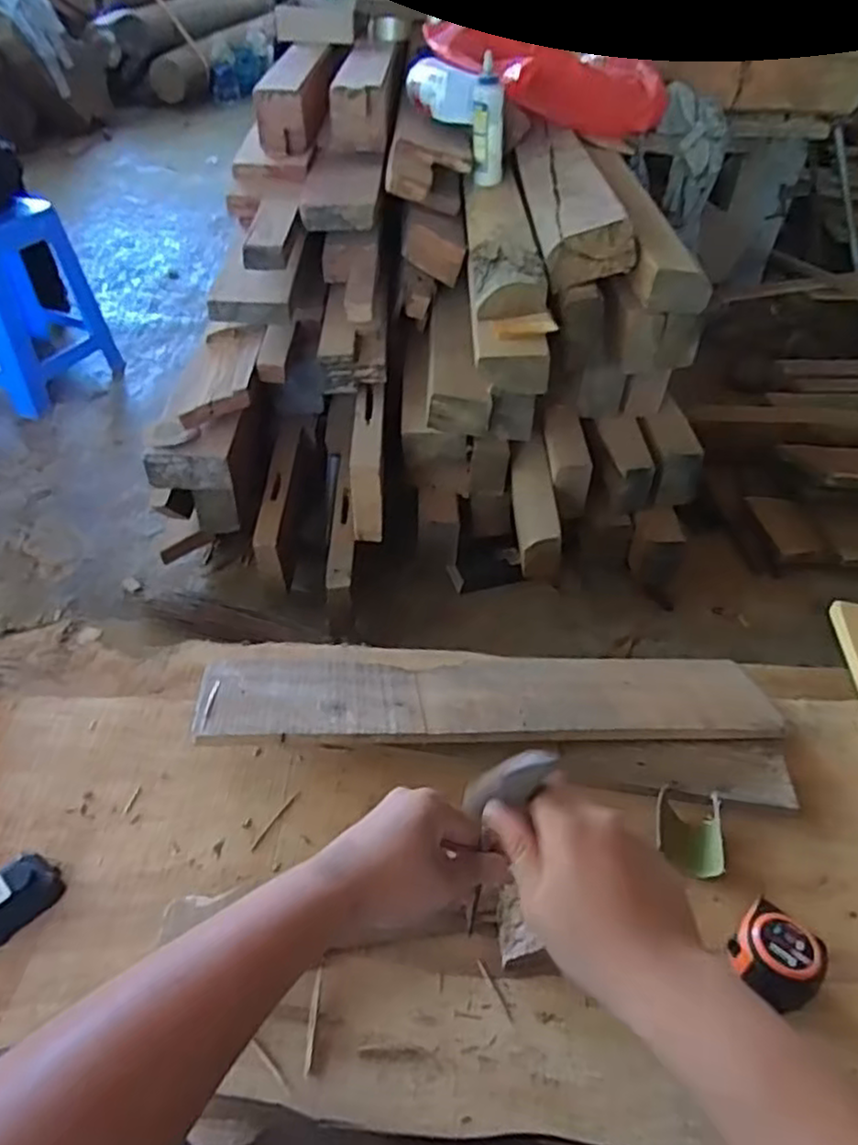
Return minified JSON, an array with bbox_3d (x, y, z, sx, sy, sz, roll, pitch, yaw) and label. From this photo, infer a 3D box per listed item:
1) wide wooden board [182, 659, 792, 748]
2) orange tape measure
[{"bbox_3d":[0.070,0.135,0.738,0.592,0.019,0.121,1,30,-7],"label":"wide wooden board"},{"bbox_3d":[0.279,0.311,0.564,0.062,0.046,0.069,-30,52,-29],"label":"orange tape measure"}]

